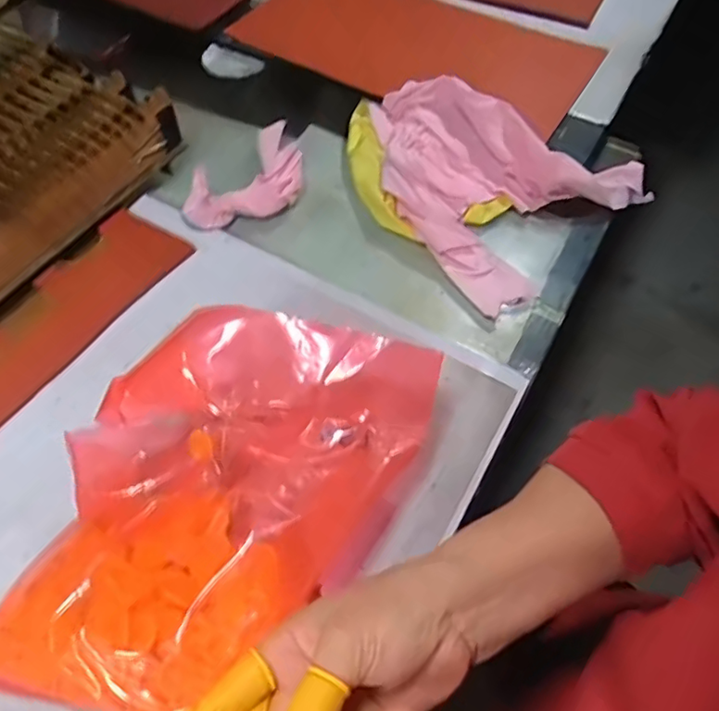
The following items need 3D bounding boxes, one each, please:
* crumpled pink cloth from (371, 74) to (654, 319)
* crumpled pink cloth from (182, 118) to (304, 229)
[{"bbox_3d":[0.134,-0.193,0.561,0.251,0.052,0.271,-27,62,-18],"label":"crumpled pink cloth"},{"bbox_3d":[-0.094,-0.178,0.564,0.089,0.019,0.155,29,61,17],"label":"crumpled pink cloth"}]

